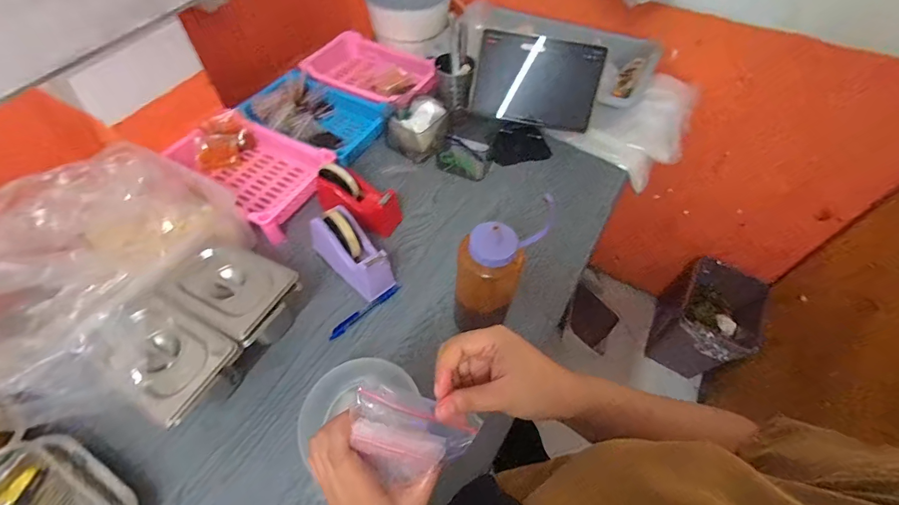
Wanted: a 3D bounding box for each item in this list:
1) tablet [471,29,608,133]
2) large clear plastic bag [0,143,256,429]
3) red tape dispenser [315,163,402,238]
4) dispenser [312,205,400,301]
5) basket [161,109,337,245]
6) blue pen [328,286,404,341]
[{"bbox_3d":[0.175,-0.346,0.804,0.243,0.159,0.020,14,32,6],"label":"tablet"},{"bbox_3d":[-0.513,0.012,0.555,0.264,0.187,0.370,15,57,9],"label":"large clear plastic bag"},{"bbox_3d":[-0.167,-0.100,0.717,0.157,0.100,0.074,24,58,15],"label":"red tape dispenser"},{"bbox_3d":[-0.159,-0.004,0.646,0.155,0.093,0.067,38,63,22],"label":"dispenser"},{"bbox_3d":[-0.368,-0.164,0.775,0.293,0.069,0.191,33,61,20],"label":"basket"},{"bbox_3d":[-0.138,0.094,0.644,0.135,0.010,0.017,-37,63,-23],"label":"blue pen"}]

